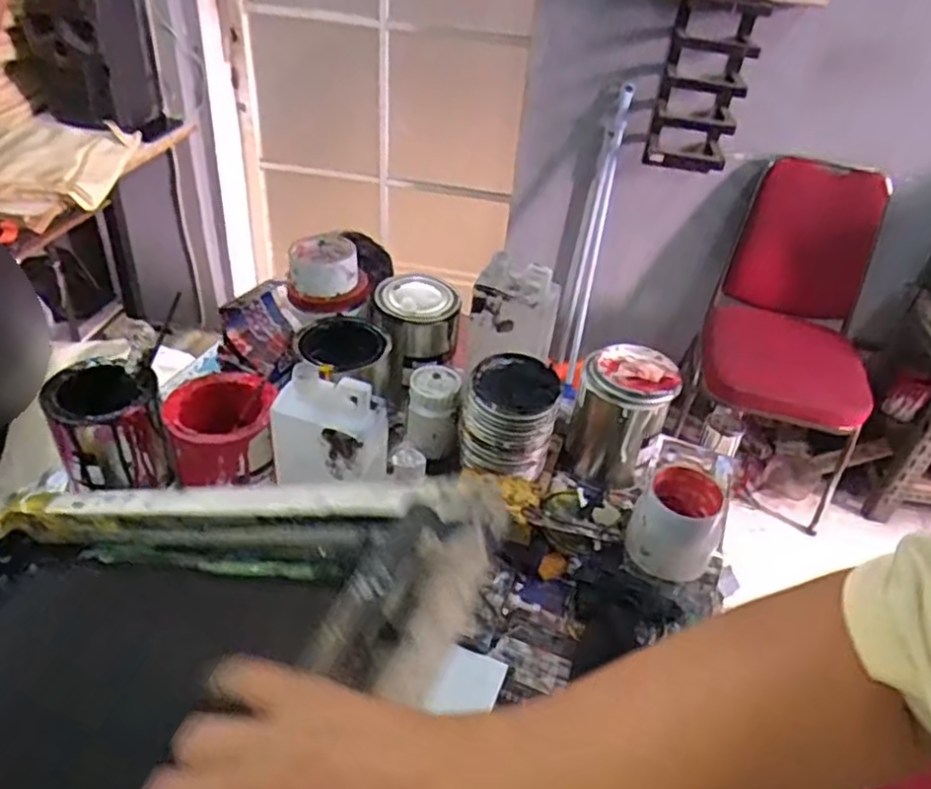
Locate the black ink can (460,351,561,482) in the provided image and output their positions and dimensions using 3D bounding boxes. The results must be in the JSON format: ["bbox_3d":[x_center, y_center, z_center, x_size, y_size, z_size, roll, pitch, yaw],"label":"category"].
[{"bbox_3d":[0.051,0.022,0.813,0.102,0.109,0.099,14,38,9],"label":"black ink can"}]

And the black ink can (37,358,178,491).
[{"bbox_3d":[-0.384,0.031,0.758,0.102,0.127,0.110,5,38,-4],"label":"black ink can"}]

